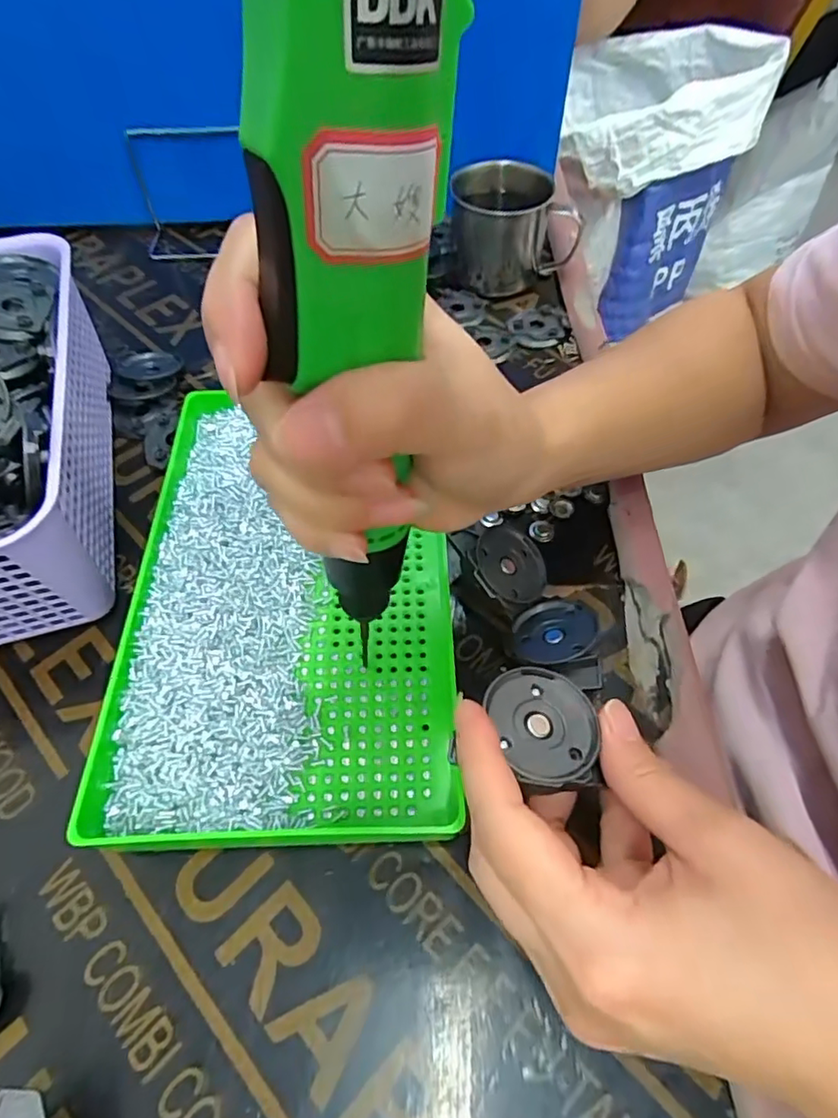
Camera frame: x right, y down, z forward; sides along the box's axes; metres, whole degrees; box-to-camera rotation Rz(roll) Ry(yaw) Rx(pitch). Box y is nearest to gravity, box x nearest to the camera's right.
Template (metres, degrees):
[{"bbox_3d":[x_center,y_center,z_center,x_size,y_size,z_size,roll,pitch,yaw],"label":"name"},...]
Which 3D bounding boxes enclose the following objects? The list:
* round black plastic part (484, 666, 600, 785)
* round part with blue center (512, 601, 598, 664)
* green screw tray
[{"bbox_3d":[0.046,0.059,0.212,0.037,0.008,0.042,-16,58,-8],"label":"round black plastic part"},{"bbox_3d":[0.065,0.035,0.278,0.039,0.004,0.040,-15,33,10],"label":"round part with blue center"},{"bbox_3d":[-0.062,0.011,0.295,0.149,0.038,0.244,-2,57,1],"label":"green screw tray"}]

